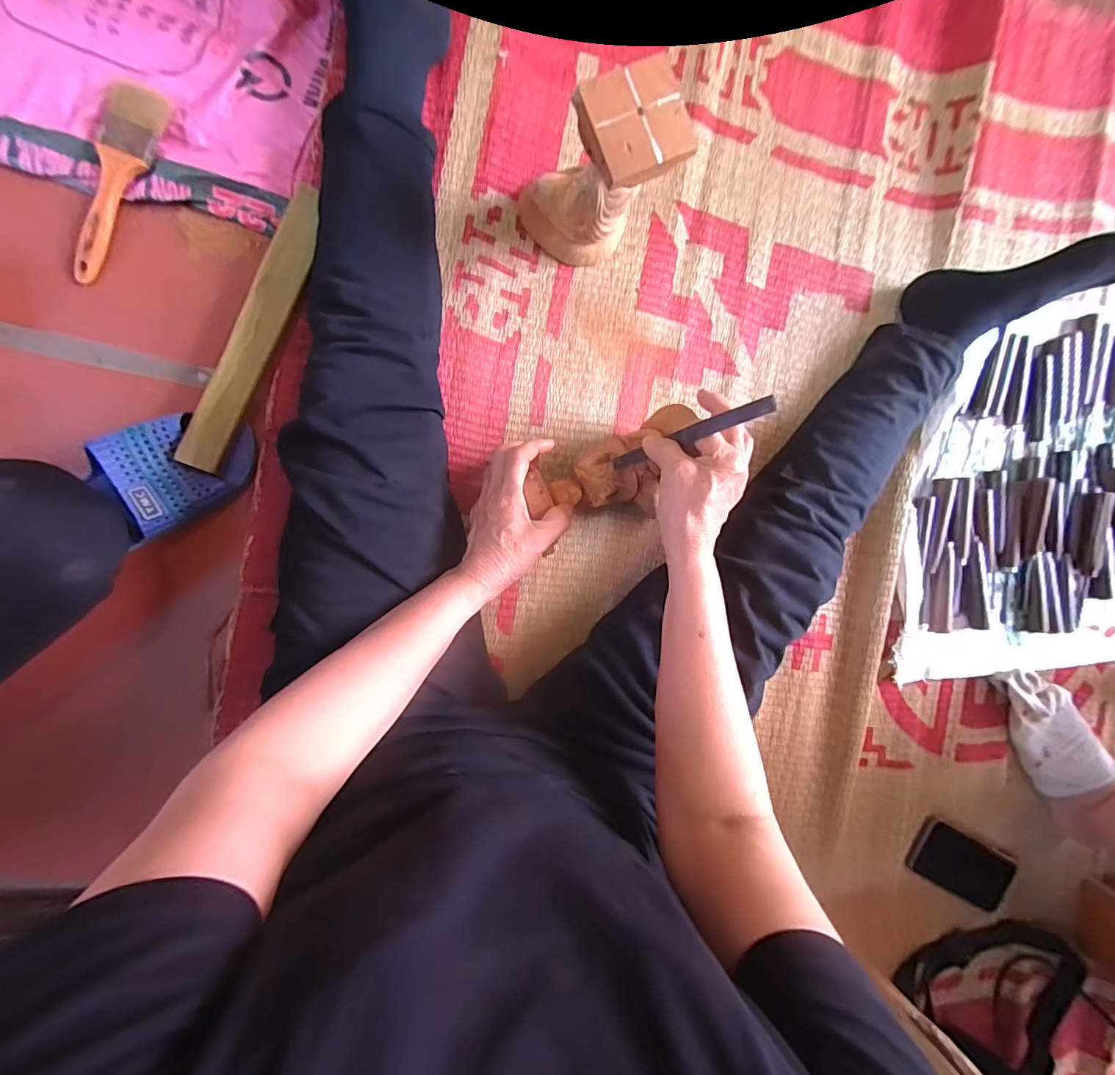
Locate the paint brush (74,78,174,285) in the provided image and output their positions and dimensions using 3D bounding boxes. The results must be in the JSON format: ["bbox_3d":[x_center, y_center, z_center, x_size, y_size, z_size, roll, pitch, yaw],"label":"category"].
[{"bbox_3d":[-0.410,-0.325,0.430,0.050,0.010,0.180,23,90,-10],"label":"paint brush"}]

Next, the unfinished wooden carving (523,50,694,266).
[{"bbox_3d":[0.036,-0.324,0.432,0.100,0.176,0.092,-27,97,-6],"label":"unfinished wooden carving"}]

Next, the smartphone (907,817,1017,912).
[{"bbox_3d":[0.543,0.439,0.630,0.166,0.010,0.080,28,89,-10],"label":"smartphone"}]

